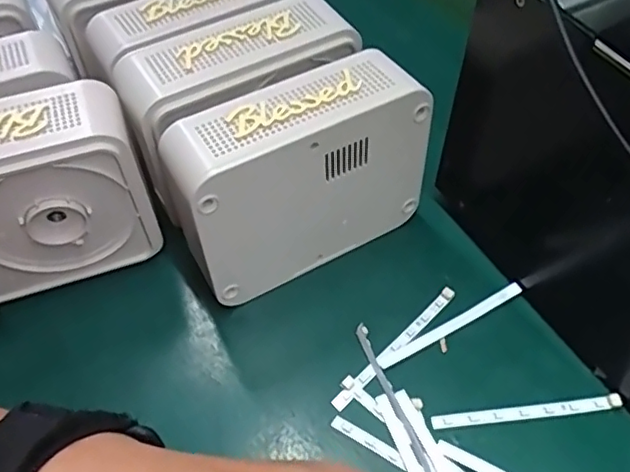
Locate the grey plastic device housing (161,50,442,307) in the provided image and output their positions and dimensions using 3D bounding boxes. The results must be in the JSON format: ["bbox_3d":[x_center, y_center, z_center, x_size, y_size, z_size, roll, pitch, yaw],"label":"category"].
[{"bbox_3d":[-0.010,-0.029,0.302,0.132,0.096,0.045,-24,55,-20],"label":"grey plastic device housing"}]

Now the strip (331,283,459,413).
[{"bbox_3d":[0.041,0.055,0.301,0.088,0.009,0.007,-37,60,-27],"label":"strip"}]

